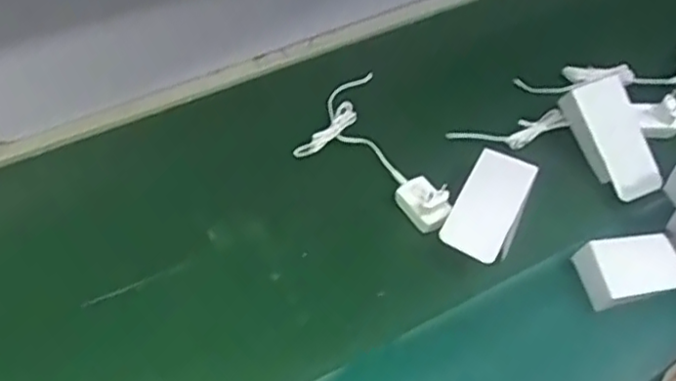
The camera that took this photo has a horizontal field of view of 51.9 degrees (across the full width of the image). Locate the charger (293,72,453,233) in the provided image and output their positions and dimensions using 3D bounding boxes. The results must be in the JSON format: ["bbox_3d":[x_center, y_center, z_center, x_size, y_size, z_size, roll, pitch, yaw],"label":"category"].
[{"bbox_3d":[0.025,-0.048,0.811,0.125,0.045,0.252,-16,53,-16],"label":"charger"}]

